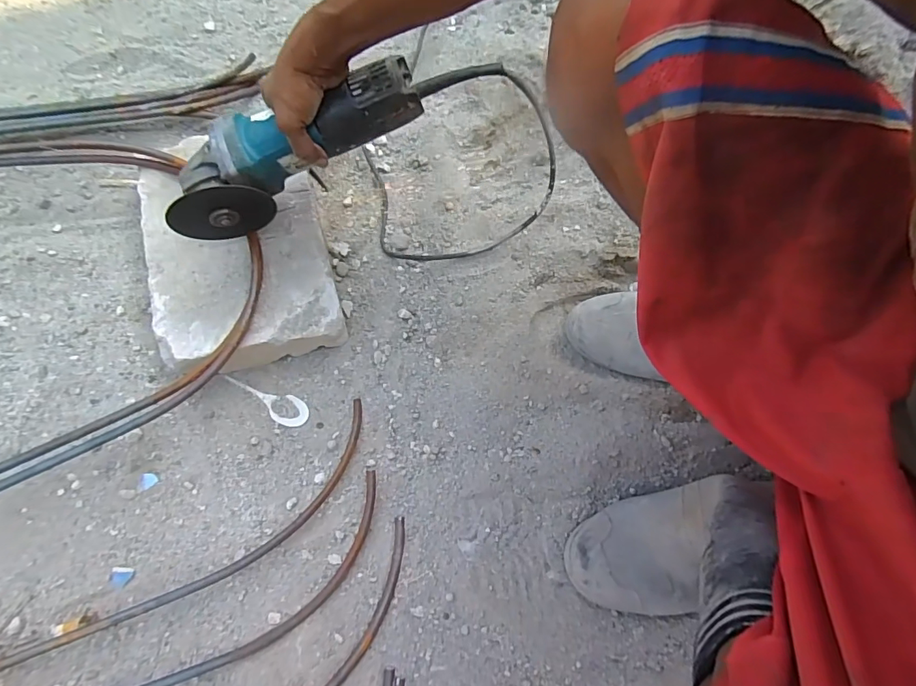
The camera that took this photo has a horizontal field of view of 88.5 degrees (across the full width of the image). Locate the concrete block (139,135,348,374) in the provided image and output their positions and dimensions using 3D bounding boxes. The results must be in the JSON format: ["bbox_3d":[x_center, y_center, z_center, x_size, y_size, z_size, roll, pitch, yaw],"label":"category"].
[{"bbox_3d":[-0.266,-0.120,0.581,0.197,0.098,0.290,-15,66,-9],"label":"concrete block"}]

